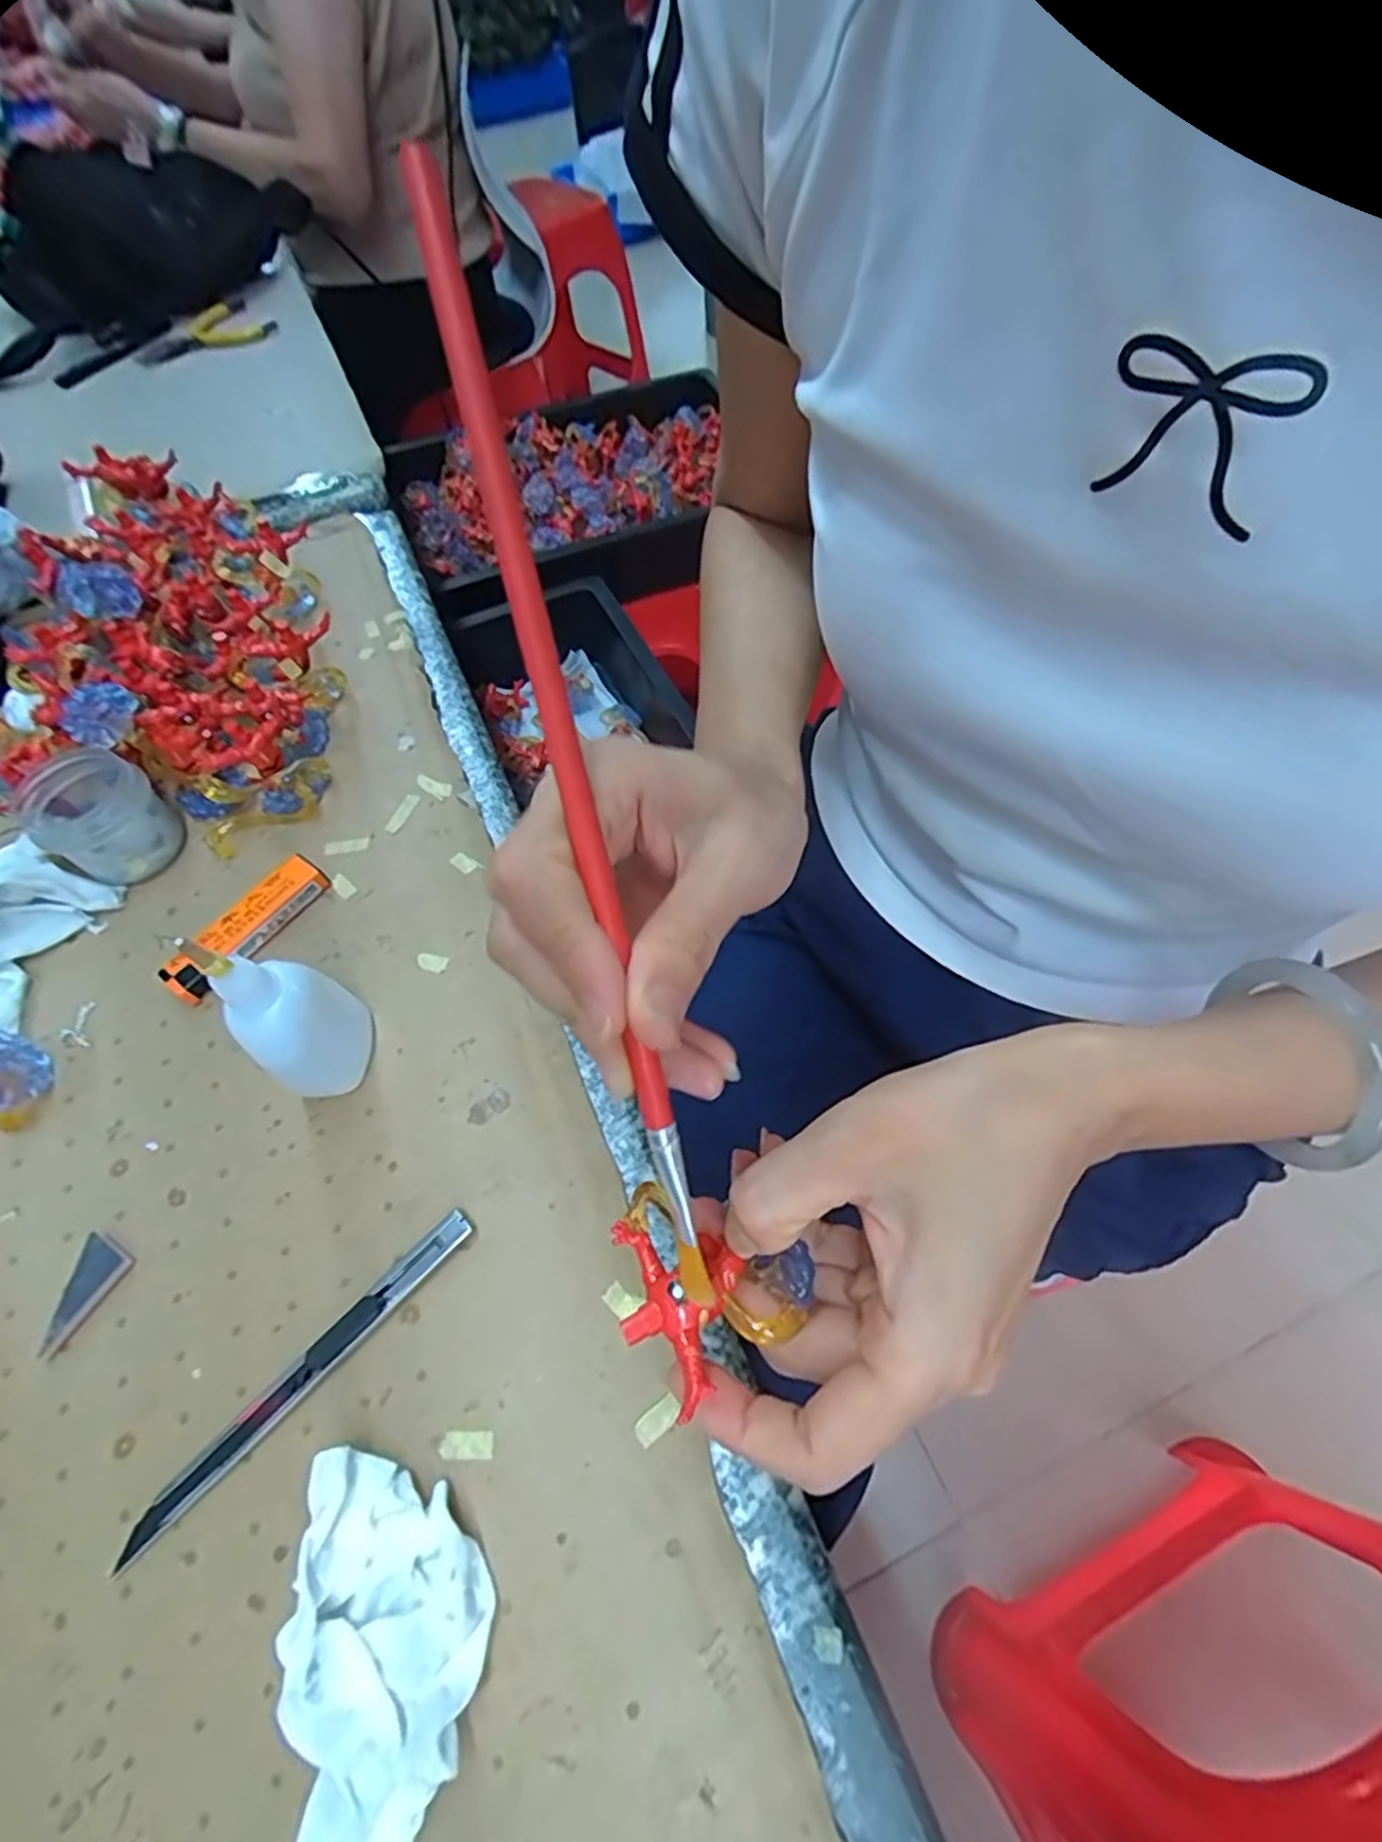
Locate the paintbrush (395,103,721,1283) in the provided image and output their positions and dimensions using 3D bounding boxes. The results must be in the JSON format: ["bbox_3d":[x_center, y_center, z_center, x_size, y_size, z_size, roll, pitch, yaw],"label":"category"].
[{"bbox_3d":[-0.026,-0.029,0.171,0.009,0.006,0.255,-13,100,-5],"label":"paintbrush"}]

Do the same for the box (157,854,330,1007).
[{"bbox_3d":[-0.206,0.003,0.348,0.020,0.016,0.079,32,65,21],"label":"box"}]

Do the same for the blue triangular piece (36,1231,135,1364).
[{"bbox_3d":[-0.228,0.139,0.277,0.021,0.006,0.038,22,62,16],"label":"blue triangular piece"}]

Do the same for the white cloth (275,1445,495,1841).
[{"bbox_3d":[-0.086,0.209,0.211,0.052,0.026,0.095,-1,58,3],"label":"white cloth"}]

